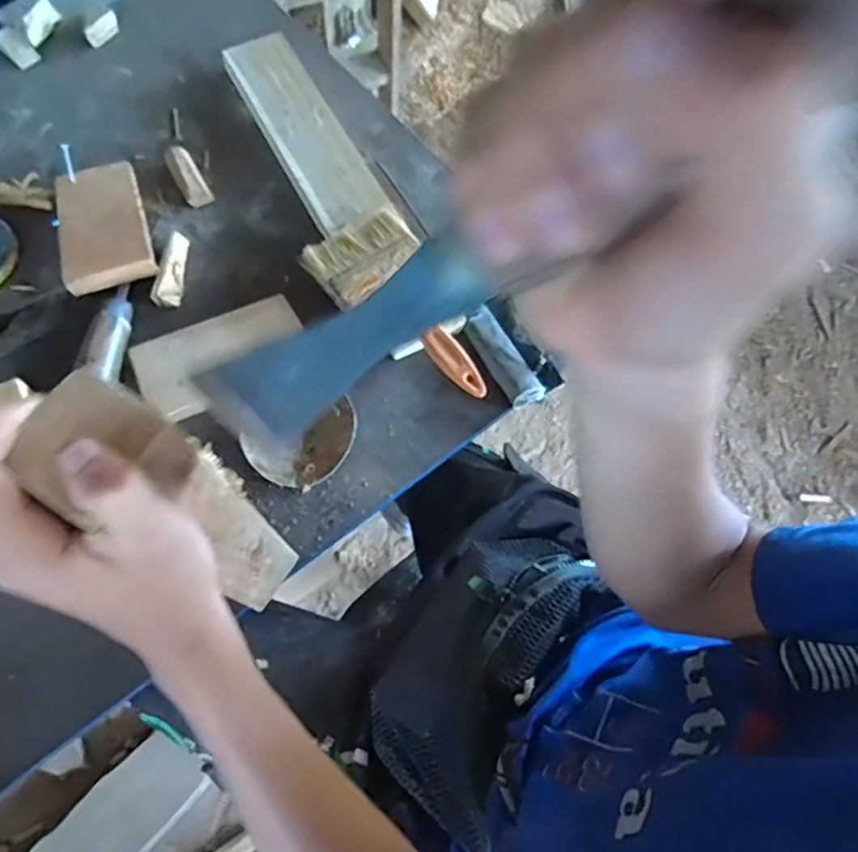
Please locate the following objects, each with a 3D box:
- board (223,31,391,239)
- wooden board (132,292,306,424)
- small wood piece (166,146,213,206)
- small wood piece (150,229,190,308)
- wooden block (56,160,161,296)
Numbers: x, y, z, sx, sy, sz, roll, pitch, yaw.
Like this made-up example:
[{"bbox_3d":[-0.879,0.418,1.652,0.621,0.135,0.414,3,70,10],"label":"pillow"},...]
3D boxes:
[{"bbox_3d":[-0.119,-0.285,0.595,0.071,0.018,0.264,-26,70,-12],"label":"board"},{"bbox_3d":[-0.166,-0.057,0.500,0.131,0.010,0.074,-25,70,-12],"label":"wooden board"},{"bbox_3d":[-0.227,-0.235,0.579,0.023,0.016,0.066,-28,70,-13],"label":"small wood piece"},{"bbox_3d":[-0.223,-0.137,0.538,0.021,0.014,0.070,5,67,0],"label":"small wood piece"},{"bbox_3d":[-0.288,-0.179,0.543,0.071,0.015,0.138,-19,69,-10],"label":"wooden block"}]

